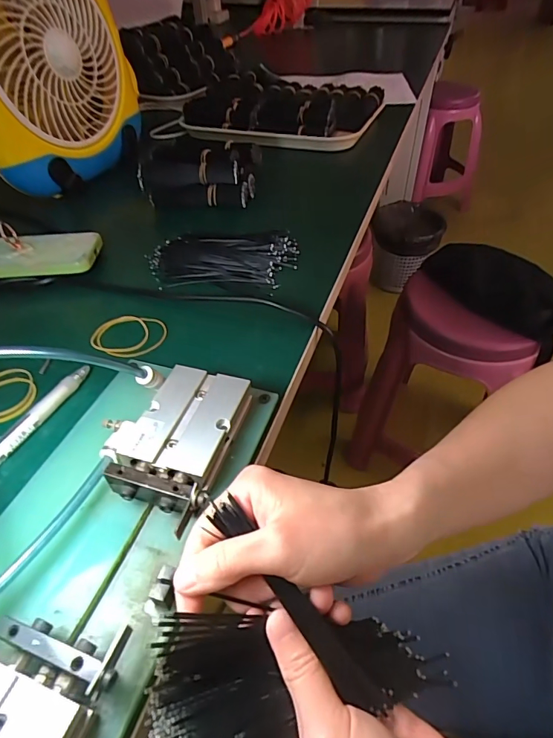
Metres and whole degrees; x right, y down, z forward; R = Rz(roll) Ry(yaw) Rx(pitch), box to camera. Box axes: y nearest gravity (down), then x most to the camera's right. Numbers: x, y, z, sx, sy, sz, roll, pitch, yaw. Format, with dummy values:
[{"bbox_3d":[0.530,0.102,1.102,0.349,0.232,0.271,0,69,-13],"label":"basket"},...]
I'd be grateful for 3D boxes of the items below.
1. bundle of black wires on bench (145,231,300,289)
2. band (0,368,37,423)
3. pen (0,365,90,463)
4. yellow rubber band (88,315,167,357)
[{"bbox_3d":[-0.052,-0.109,0.430,0.142,0.022,0.073,-3,46,-1],"label":"bundle of black wires on bench"},{"bbox_3d":[-0.200,0.019,0.325,0.045,0.005,0.050,-5,46,-4],"label":"band"},{"bbox_3d":[-0.173,0.047,0.287,0.011,0.008,0.141,19,49,19],"label":"pen"},{"bbox_3d":[-0.122,-0.028,0.366,0.062,0.004,0.047,5,46,6],"label":"yellow rubber band"}]

